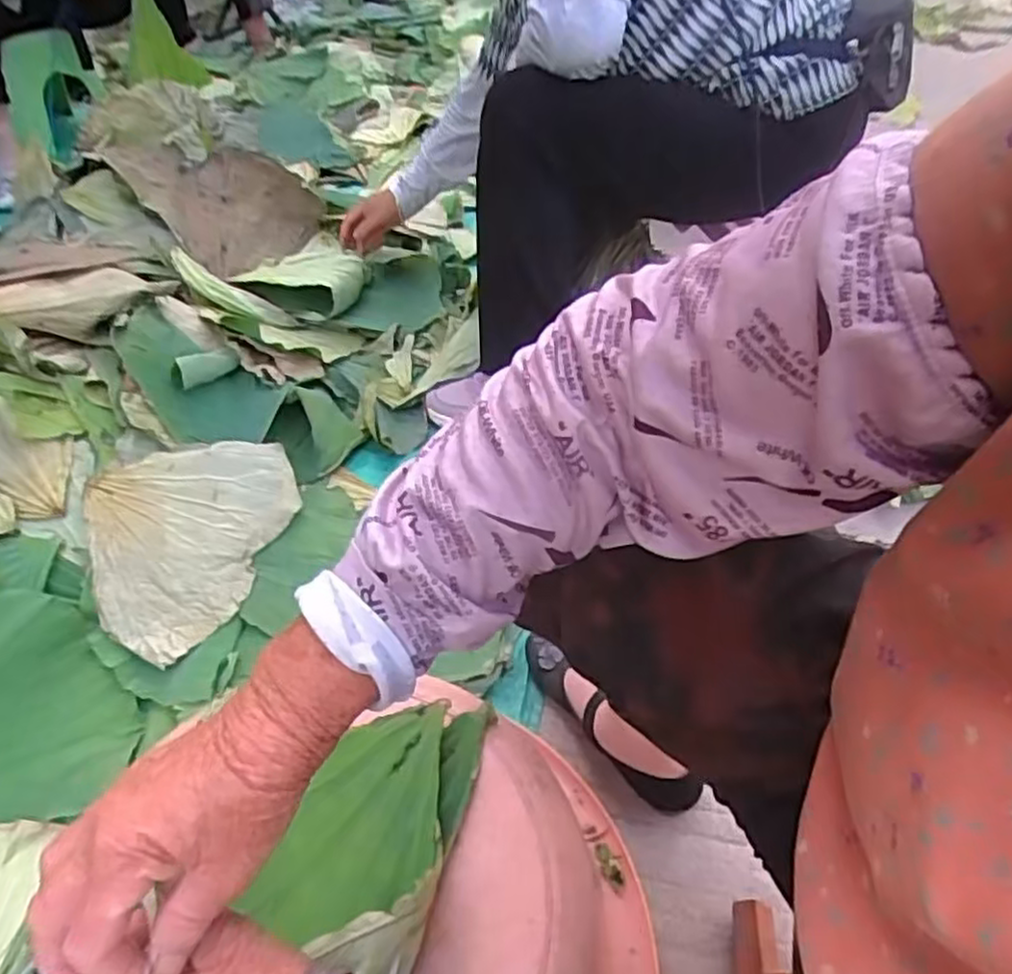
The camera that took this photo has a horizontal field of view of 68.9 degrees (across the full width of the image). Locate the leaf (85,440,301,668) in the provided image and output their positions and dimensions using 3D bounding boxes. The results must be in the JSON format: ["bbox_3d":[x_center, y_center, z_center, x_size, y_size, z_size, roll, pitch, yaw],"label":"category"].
[{"bbox_3d":[-0.362,0.060,0.878,0.243,0.069,0.273,-18,46,-18],"label":"leaf"}]

